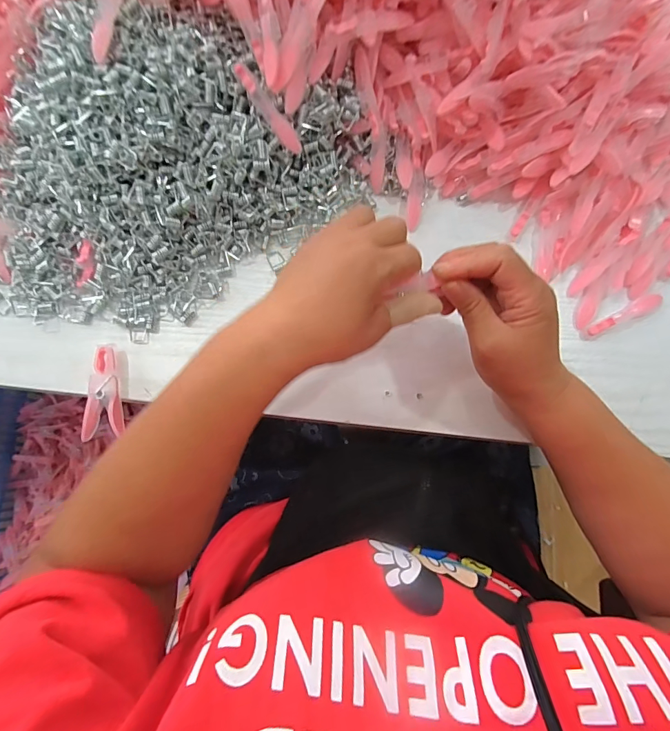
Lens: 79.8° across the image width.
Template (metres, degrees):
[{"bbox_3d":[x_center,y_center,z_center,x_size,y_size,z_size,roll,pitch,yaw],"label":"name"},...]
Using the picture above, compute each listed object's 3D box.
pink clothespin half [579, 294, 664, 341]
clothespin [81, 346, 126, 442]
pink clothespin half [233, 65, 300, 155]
[{"bbox_3d":[0.253,-0.043,0.351,0.082,0.006,0.015,-25,78,-6],"label":"pink clothespin half"},{"bbox_3d":[-0.190,0.021,0.335,0.031,0.012,0.078,-1,76,0],"label":"clothespin"},{"bbox_3d":[-0.054,-0.212,0.331,0.015,0.009,0.076,-43,108,-8],"label":"pink clothespin half"}]

